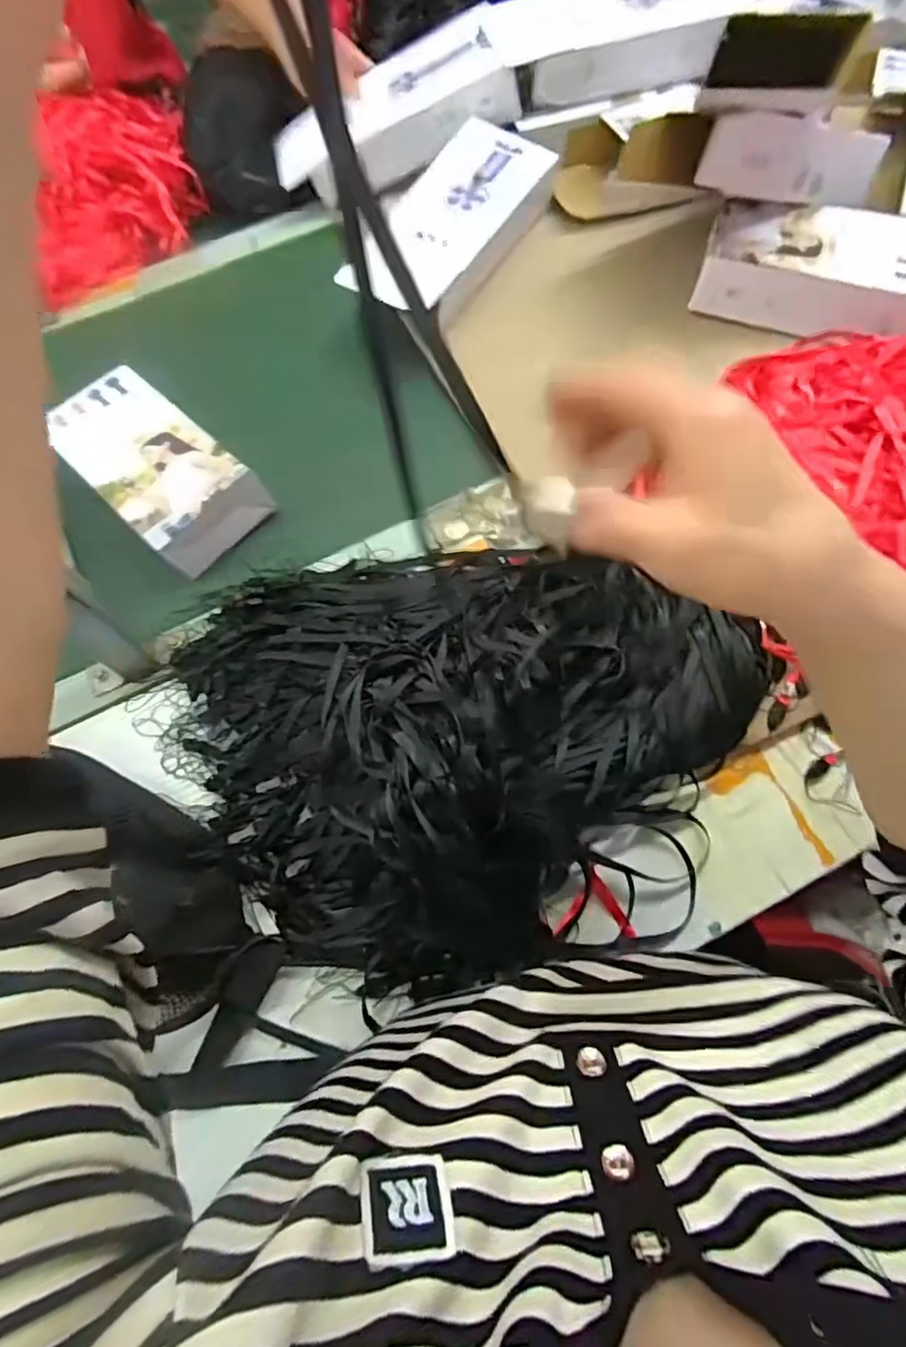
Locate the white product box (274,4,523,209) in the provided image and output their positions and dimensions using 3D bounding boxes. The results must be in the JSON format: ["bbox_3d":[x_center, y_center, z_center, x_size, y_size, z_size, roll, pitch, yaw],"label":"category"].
[{"bbox_3d":[-0.064,-0.579,0.646,0.248,0.047,0.114,-16,69,14],"label":"white product box"}]

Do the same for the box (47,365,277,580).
[{"bbox_3d":[-0.255,-0.177,0.518,0.194,0.041,0.097,41,75,15],"label":"box"}]

